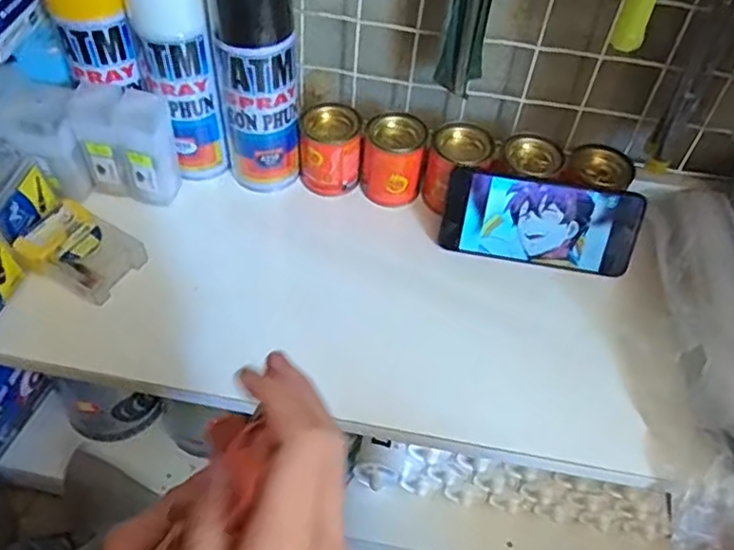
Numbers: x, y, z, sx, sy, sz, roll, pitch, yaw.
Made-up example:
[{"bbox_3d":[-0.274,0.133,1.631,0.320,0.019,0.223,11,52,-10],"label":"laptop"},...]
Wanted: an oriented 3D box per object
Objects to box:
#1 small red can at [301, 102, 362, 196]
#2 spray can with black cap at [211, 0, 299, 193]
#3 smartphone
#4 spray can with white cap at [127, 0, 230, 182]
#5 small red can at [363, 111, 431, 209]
[{"bbox_3d":[-0.033,-0.114,0.588,0.051,0.067,0.055,3,48,-3],"label":"small red can"},{"bbox_3d":[-0.091,-0.165,0.538,0.060,0.207,0.070,-4,49,-9],"label":"spray can with black cap"},{"bbox_3d":[0.148,-0.044,0.547,0.161,0.074,0.008,10,22,3],"label":"smartphone"},{"bbox_3d":[-0.158,-0.180,0.546,0.063,0.200,0.076,-4,49,-9],"label":"spray can with white cap"},{"bbox_3d":[0.025,-0.104,0.585,0.053,0.070,0.047,7,48,1],"label":"small red can"}]

